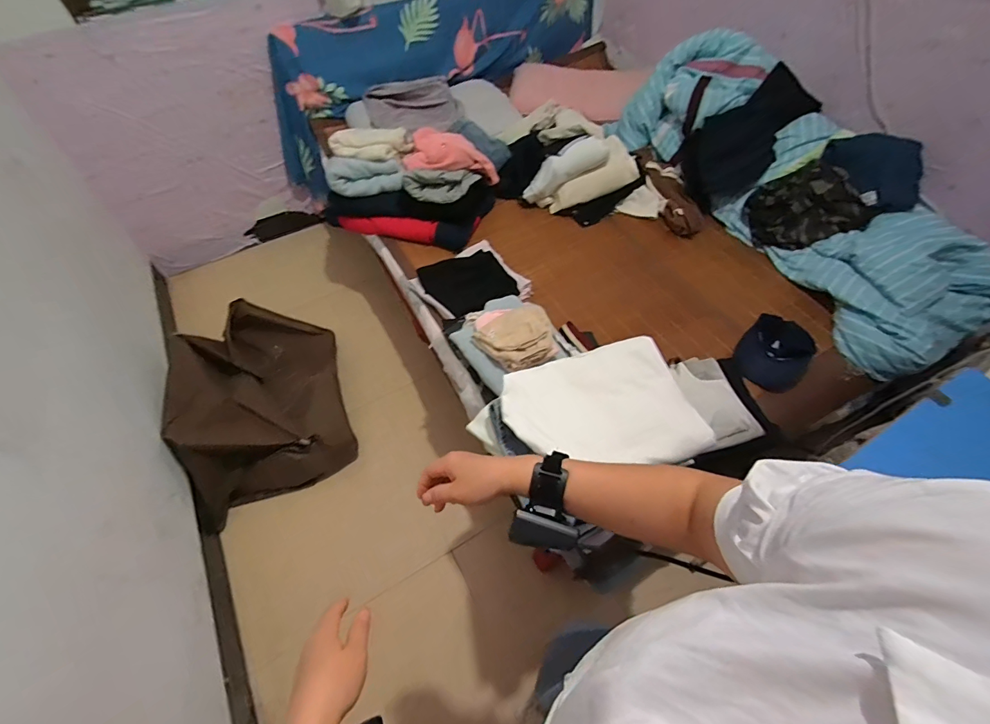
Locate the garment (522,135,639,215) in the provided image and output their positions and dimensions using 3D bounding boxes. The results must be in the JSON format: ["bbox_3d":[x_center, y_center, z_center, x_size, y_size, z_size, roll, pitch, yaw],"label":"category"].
[{"bbox_3d":[0.295,-0.710,1.518,0.399,0.163,0.210,-15,56,13],"label":"garment"}]

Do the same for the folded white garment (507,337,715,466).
[{"bbox_3d":[0.166,0.072,0.675,0.283,0.031,0.215,-10,57,-6],"label":"folded white garment"}]

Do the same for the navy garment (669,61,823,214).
[{"bbox_3d":[0.886,-0.785,1.489,0.405,0.304,0.288,-34,63,-20],"label":"navy garment"}]

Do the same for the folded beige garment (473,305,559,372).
[{"bbox_3d":[0.054,-0.059,0.922,0.163,0.039,0.154,-27,60,-16],"label":"folded beige garment"}]

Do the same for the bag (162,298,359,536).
[{"bbox_3d":[-0.768,0.111,1.409,0.461,0.287,0.685,-18,58,-11],"label":"bag"}]

